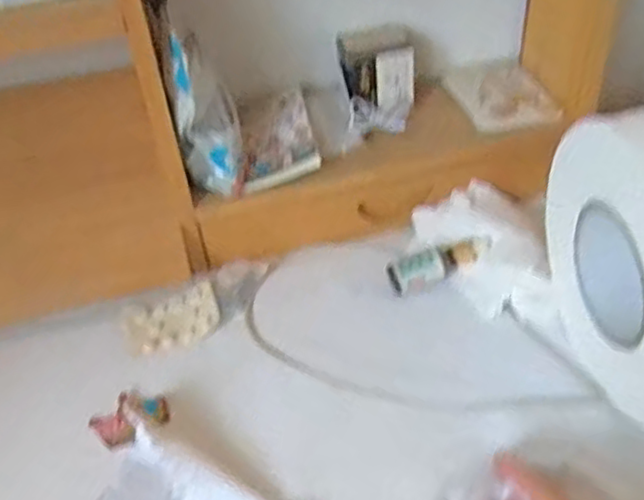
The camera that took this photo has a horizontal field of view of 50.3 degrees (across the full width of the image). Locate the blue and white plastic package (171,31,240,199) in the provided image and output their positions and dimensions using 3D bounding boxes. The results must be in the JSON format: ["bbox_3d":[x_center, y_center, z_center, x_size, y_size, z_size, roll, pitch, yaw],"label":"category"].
[{"bbox_3d":[-0.098,-0.115,0.583,0.046,0.140,0.073,-5,42,-1],"label":"blue and white plastic package"}]

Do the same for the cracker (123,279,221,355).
[{"bbox_3d":[-0.132,0.060,0.608,0.083,0.009,0.057,-19,44,-16],"label":"cracker"}]

